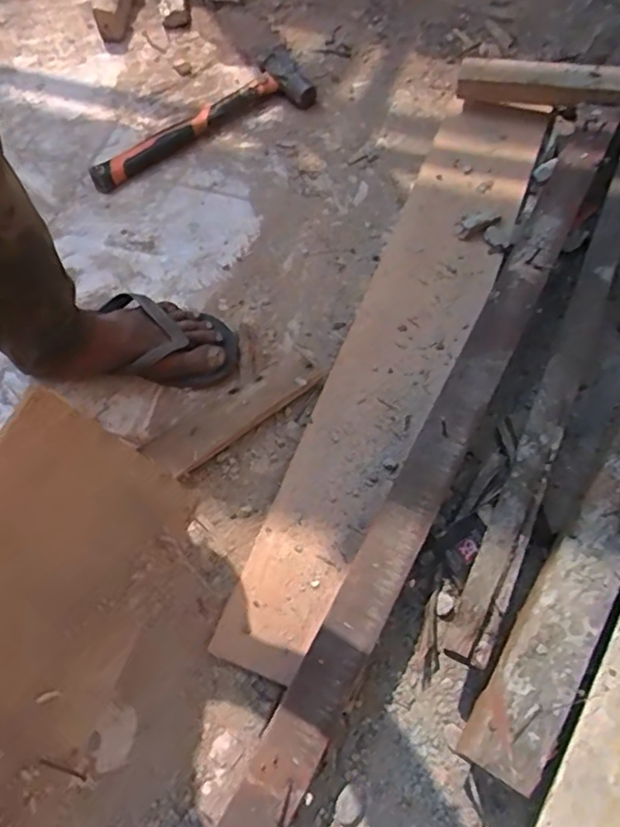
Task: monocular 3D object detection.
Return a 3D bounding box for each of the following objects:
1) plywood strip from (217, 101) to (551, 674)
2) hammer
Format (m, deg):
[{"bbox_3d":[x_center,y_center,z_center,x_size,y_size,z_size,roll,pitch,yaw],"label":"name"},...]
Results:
[{"bbox_3d":[0.112,-0.092,0.782,0.141,0.021,0.846,18,67,17],"label":"plywood strip"},{"bbox_3d":[-0.167,-0.445,0.963,0.369,0.042,0.100,-30,66,-13],"label":"hammer"}]

